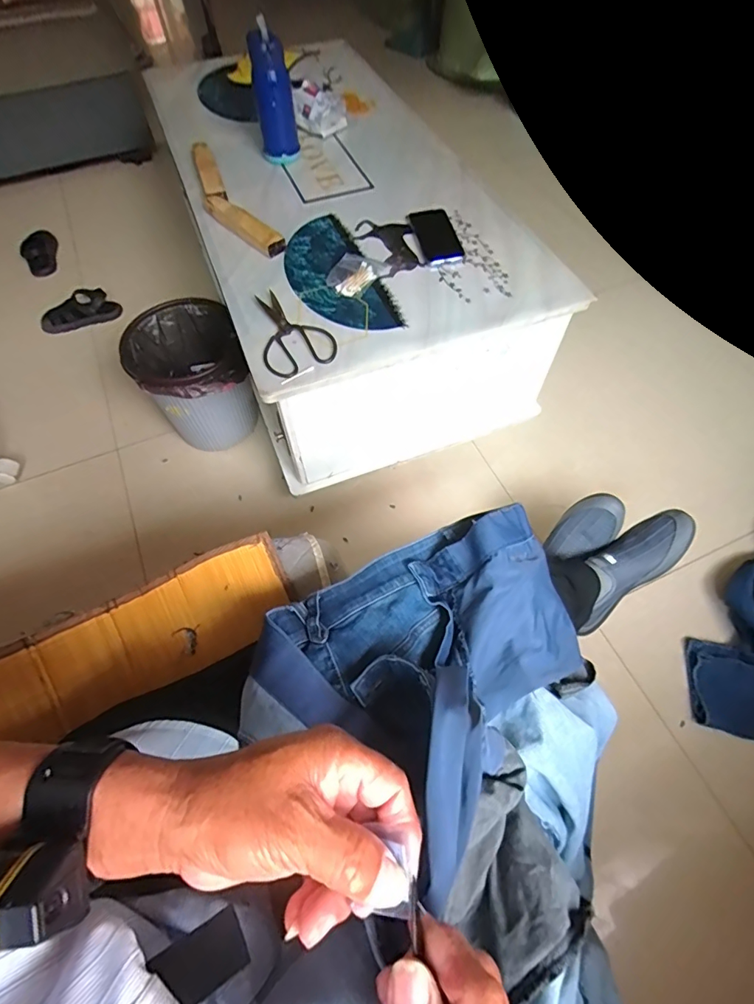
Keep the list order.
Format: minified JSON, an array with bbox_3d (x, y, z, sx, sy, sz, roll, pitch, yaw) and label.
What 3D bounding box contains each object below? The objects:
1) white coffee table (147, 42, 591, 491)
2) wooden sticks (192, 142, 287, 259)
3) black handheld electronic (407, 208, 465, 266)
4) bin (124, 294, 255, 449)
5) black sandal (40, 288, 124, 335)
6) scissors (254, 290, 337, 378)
[{"bbox_3d":[-0.101,-0.640,1.096,0.590,0.372,1.093,-20,62,-10],"label":"white coffee table"},{"bbox_3d":[-0.309,-0.618,0.926,0.085,0.023,0.420,-28,64,-14],"label":"wooden sticks"},{"bbox_3d":[0.115,-0.511,0.885,0.080,0.006,0.167,-11,61,-5],"label":"black handheld electronic"},{"bbox_3d":[-0.396,-0.254,1.041,0.221,0.271,0.249,-24,63,-12],"label":"bin"},{"bbox_3d":[-0.832,-0.539,1.291,0.207,0.074,0.089,-19,62,-10],"label":"black sandal"},{"bbox_3d":[-0.135,-0.284,0.751,0.113,0.011,0.190,-15,62,-7],"label":"scissors"}]

